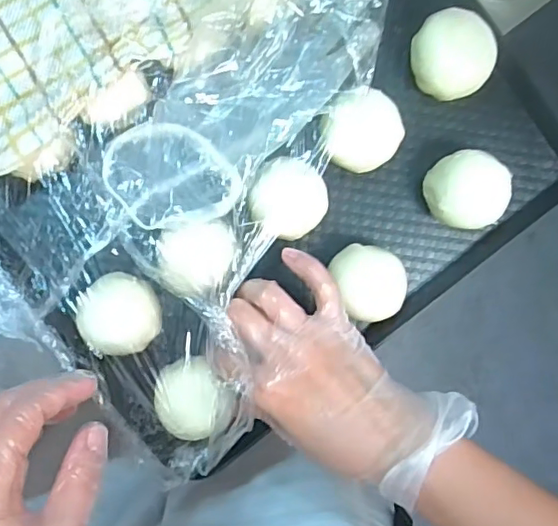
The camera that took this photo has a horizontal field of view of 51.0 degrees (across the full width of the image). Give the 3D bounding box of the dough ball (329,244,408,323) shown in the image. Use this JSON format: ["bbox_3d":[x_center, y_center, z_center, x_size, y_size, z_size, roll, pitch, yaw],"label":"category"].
[{"bbox_3d":[0.057,0.010,0.379,0.040,0.034,0.048,-24,95,-3],"label":"dough ball"}]

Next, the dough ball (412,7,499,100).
[{"bbox_3d":[0.110,-0.131,0.372,0.049,0.033,0.050,0,94,-5],"label":"dough ball"}]

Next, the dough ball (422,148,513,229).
[{"bbox_3d":[0.119,-0.046,0.376,0.047,0.041,0.045,0,94,-5],"label":"dough ball"}]

